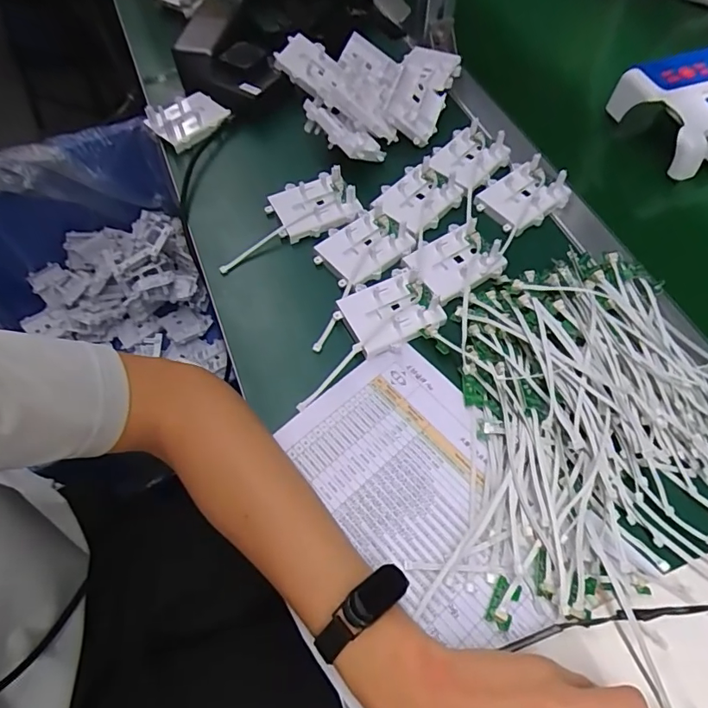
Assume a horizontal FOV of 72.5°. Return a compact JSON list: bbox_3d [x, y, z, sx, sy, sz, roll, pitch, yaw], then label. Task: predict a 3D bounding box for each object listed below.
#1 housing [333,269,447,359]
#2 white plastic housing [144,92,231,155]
[{"bbox_3d":[0.032,-0.036,0.433,0.084,0.018,0.071,-21,63,-12],"label":"housing"},{"bbox_3d":[-0.192,-0.273,0.559,0.066,0.022,0.078,38,67,19],"label":"white plastic housing"}]

